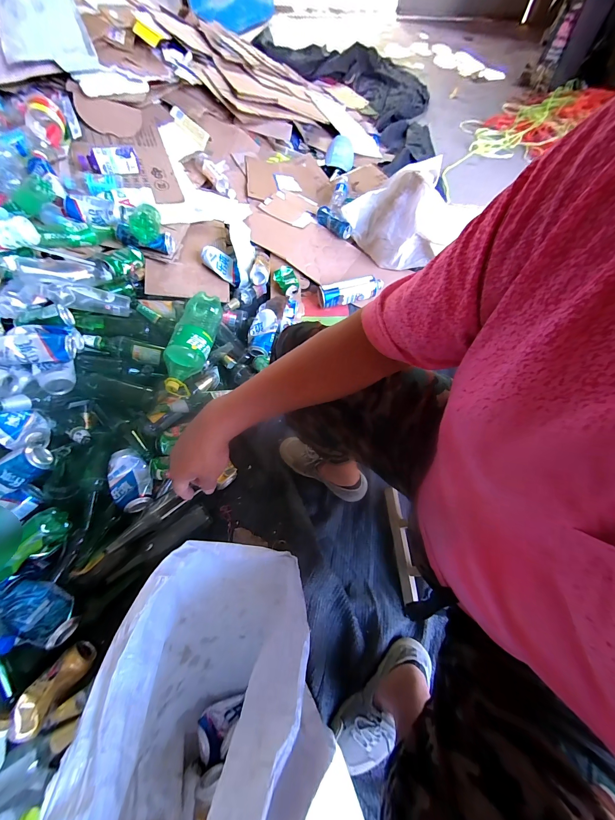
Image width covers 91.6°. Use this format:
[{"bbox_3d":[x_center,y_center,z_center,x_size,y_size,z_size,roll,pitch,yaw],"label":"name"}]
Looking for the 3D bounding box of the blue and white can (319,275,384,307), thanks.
[{"bbox_3d":[0.169,-0.449,1.114,0.244,0.073,0.059,-13,64,-6],"label":"blue and white can"}]

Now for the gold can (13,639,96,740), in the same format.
[{"bbox_3d":[-0.525,0.573,0.619,0.060,0.057,0.159,31,68,15],"label":"gold can"}]

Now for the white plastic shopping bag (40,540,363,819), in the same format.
[{"bbox_3d":[-0.117,0.418,0.435,0.258,0.464,0.395,9,64,5],"label":"white plastic shopping bag"}]

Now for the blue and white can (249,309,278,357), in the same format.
[{"bbox_3d":[-0.151,-0.253,0.996,0.087,0.056,0.164,10,64,6],"label":"blue and white can"}]

